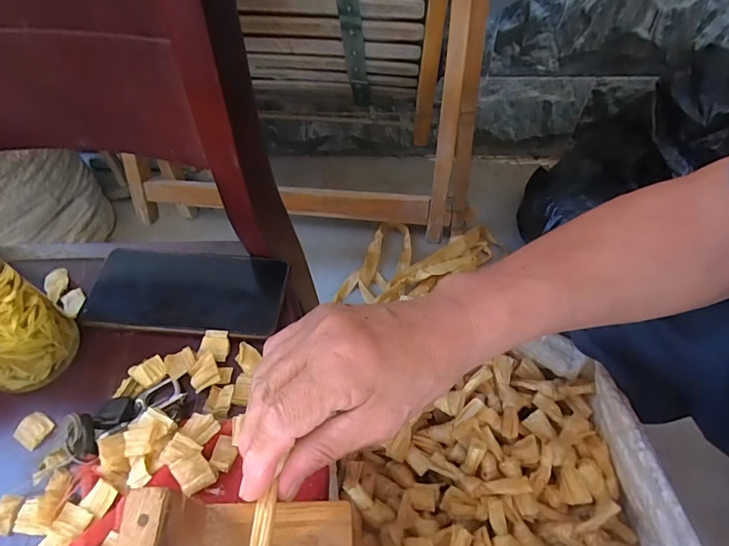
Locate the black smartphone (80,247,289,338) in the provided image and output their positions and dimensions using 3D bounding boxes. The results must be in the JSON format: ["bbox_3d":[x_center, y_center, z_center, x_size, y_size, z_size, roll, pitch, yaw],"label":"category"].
[{"bbox_3d":[-0.148,0.014,0.374,0.161,0.009,0.077,4,57,5],"label":"black smartphone"}]

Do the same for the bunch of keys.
[{"bbox_3d":[-0.165,0.099,0.310,0.077,0.015,0.038,-19,57,-25],"label":"bunch of keys"}]

